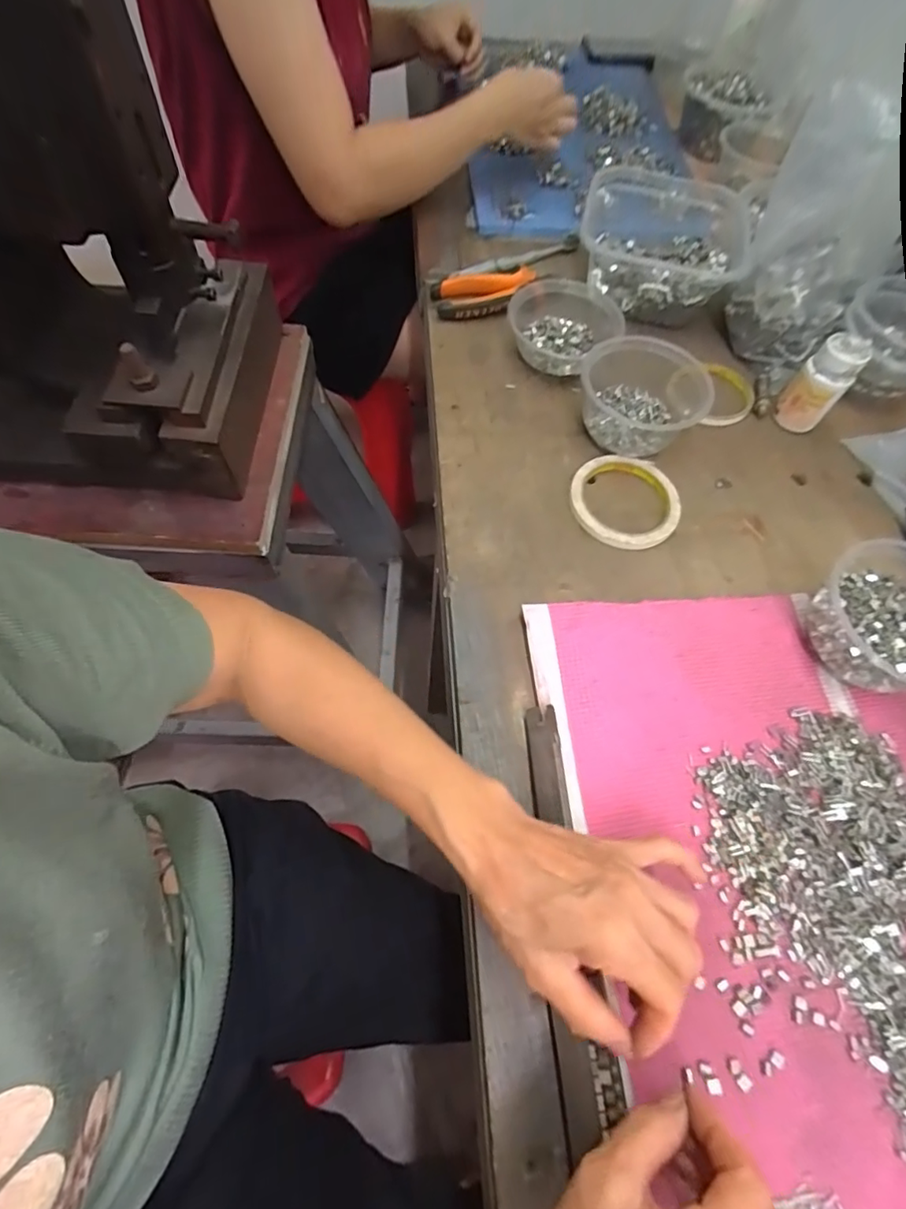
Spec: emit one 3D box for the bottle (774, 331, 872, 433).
[{"bbox_3d":[0.353,-0.210,0.522,0.042,0.083,0.042,2,63,-4],"label":"bottle"}]

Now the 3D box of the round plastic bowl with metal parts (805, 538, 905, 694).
[{"bbox_3d":[0.335,0.013,0.413,0.116,0.058,0.109,2,63,-4],"label":"round plastic bowl with metal parts"}]

